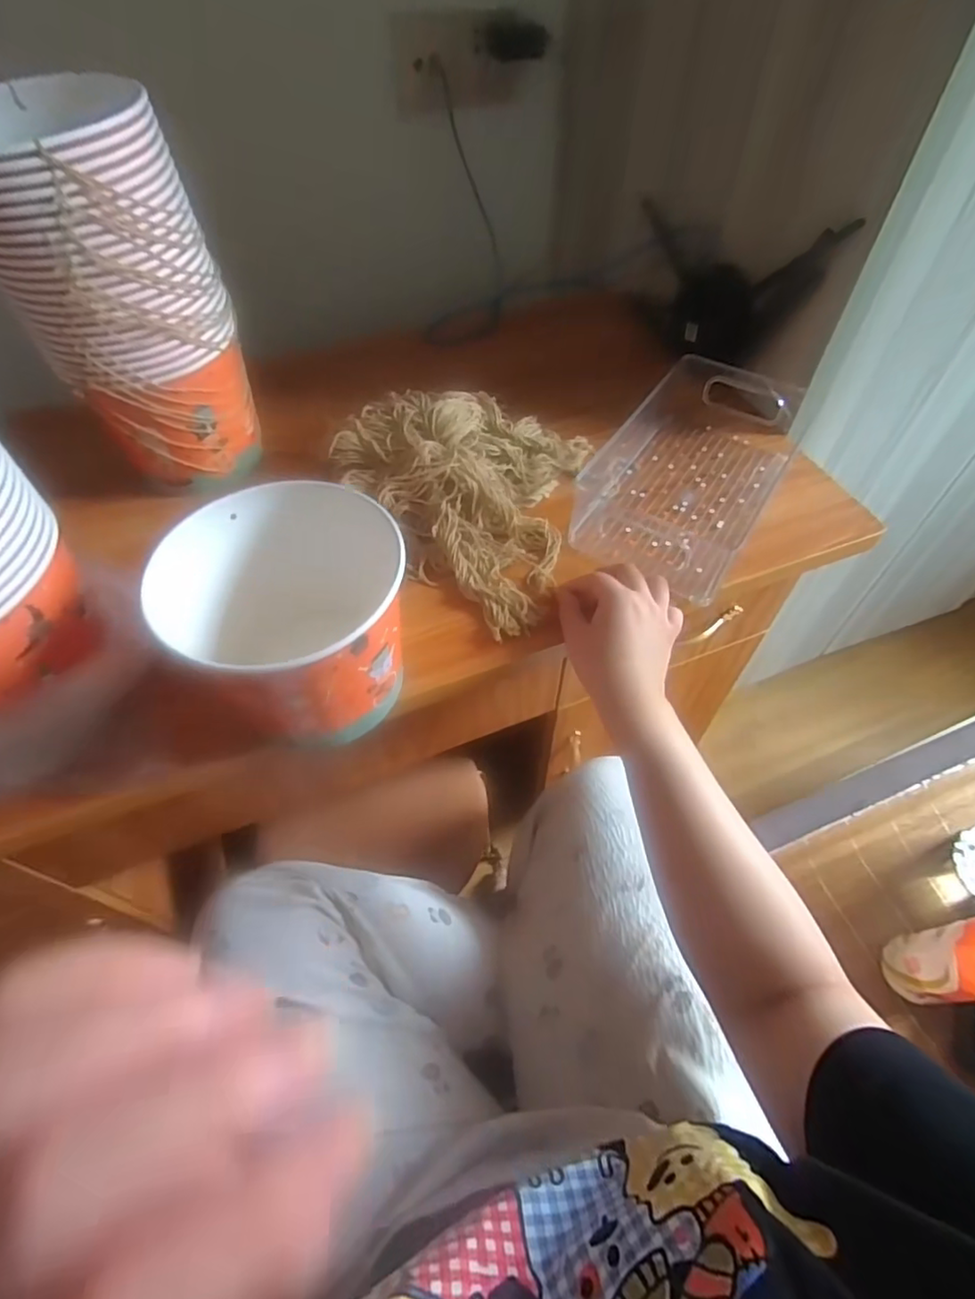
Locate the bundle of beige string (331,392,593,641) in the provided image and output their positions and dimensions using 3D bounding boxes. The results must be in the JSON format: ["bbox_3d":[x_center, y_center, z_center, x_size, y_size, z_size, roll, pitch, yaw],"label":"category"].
[{"bbox_3d":[-0.032,-0.165,0.577,0.231,0.065,0.284,12,55,9],"label":"bundle of beige string"}]

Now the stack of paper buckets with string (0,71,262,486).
[{"bbox_3d":[-0.315,-0.299,0.525,0.165,0.283,0.158,-25,57,-17],"label":"stack of paper buckets with string"}]

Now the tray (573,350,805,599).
[{"bbox_3d":[0.210,-0.201,0.612,0.174,0.065,0.315,27,58,18],"label":"tray"}]

